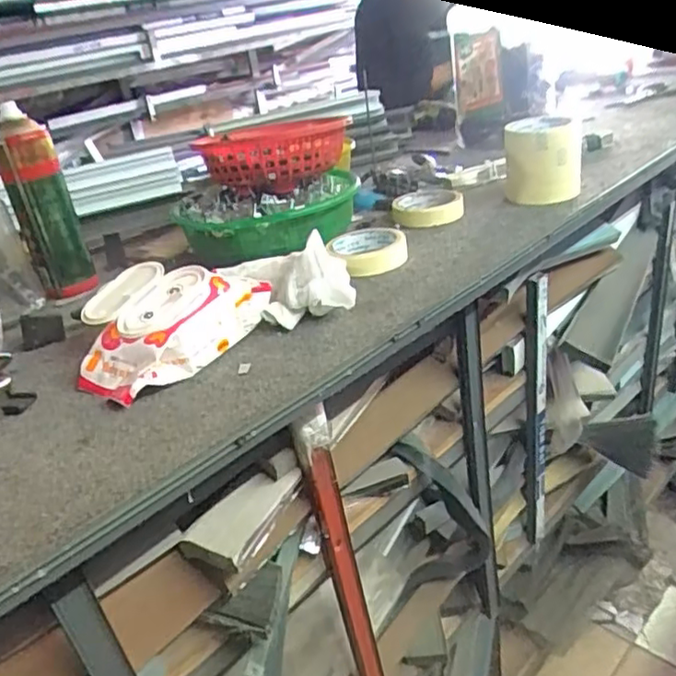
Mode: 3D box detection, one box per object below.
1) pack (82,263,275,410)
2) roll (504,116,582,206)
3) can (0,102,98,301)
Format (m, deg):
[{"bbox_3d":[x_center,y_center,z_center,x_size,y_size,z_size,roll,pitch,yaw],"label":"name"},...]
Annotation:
[{"bbox_3d":[-0.168,-0.023,0.589,0.141,0.055,0.173,11,33,35],"label":"pack"},{"bbox_3d":[0.271,-0.239,0.835,0.098,0.091,0.095,1,28,21],"label":"roll"},{"bbox_3d":[-0.341,-0.152,0.735,0.062,0.209,0.076,-21,28,-20],"label":"can"}]

